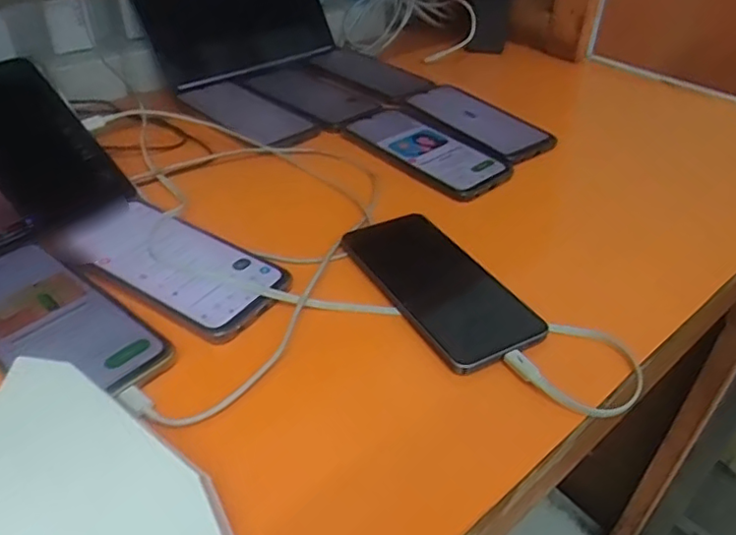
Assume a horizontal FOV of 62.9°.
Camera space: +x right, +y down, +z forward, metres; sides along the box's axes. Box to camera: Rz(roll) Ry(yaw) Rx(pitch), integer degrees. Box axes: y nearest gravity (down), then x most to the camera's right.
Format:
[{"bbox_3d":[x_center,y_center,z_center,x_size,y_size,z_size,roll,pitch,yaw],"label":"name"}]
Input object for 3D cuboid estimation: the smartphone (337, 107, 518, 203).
[{"bbox_3d":[0.060,-0.121,0.605,0.095,0.015,0.169,-29,51,-33],"label":"smartphone"}]

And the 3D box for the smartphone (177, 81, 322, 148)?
[{"bbox_3d":[-0.131,-0.174,0.669,0.166,0.016,0.068,30,47,26],"label":"smartphone"}]

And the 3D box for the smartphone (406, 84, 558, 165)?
[{"bbox_3d":[0.123,-0.166,0.663,0.086,0.016,0.170,-28,47,-33],"label":"smartphone"}]

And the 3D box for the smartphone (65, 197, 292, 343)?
[{"bbox_3d":[-0.144,-0.008,0.442,0.170,0.005,0.084,25,44,21],"label":"smartphone"}]

